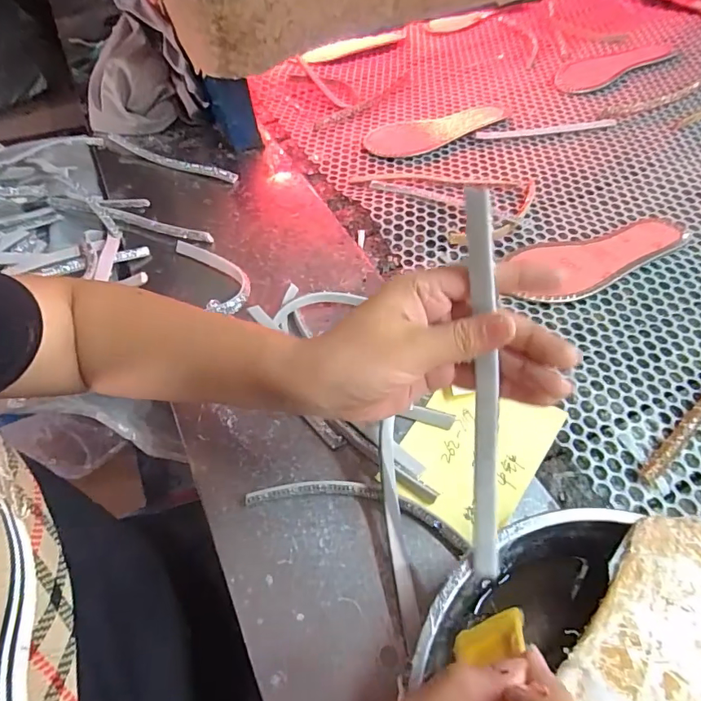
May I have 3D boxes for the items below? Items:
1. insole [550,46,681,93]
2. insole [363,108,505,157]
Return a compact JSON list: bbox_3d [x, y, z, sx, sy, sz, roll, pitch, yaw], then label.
[{"bbox_3d":[0.422,-0.459,0.750,0.201,0.009,0.073,-24,65,-9],"label":"insole"},{"bbox_3d":[0.124,-0.315,0.676,0.205,0.019,0.071,-12,54,-5],"label":"insole"}]

